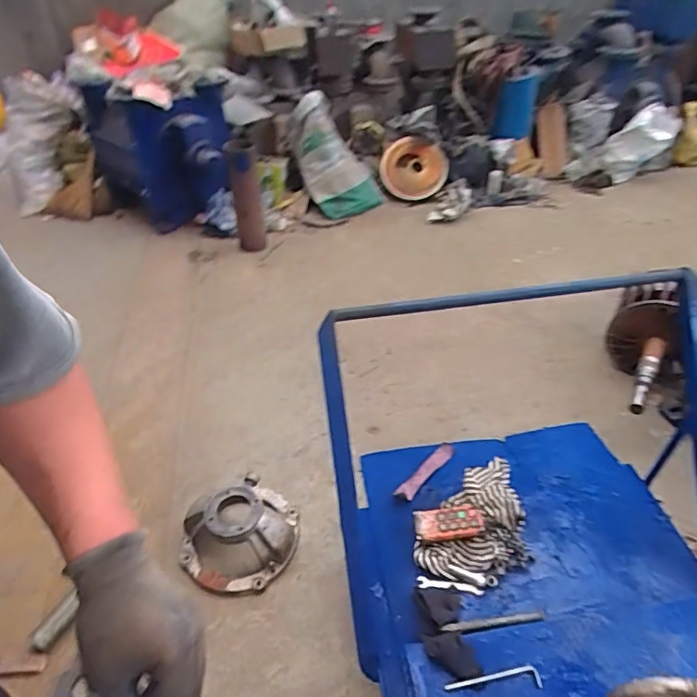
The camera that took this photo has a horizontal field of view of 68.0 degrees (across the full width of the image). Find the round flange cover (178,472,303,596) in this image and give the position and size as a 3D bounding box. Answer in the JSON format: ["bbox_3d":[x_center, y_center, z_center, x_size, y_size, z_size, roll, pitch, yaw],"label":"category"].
[{"bbox_3d":[-0.290,0.499,1.428,0.281,0.186,0.284,-2,39,2],"label":"round flange cover"}]

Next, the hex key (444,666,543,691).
[{"bbox_3d":[0.279,0.645,0.998,0.182,0.006,0.035,-6,39,-3],"label":"hex key"}]

